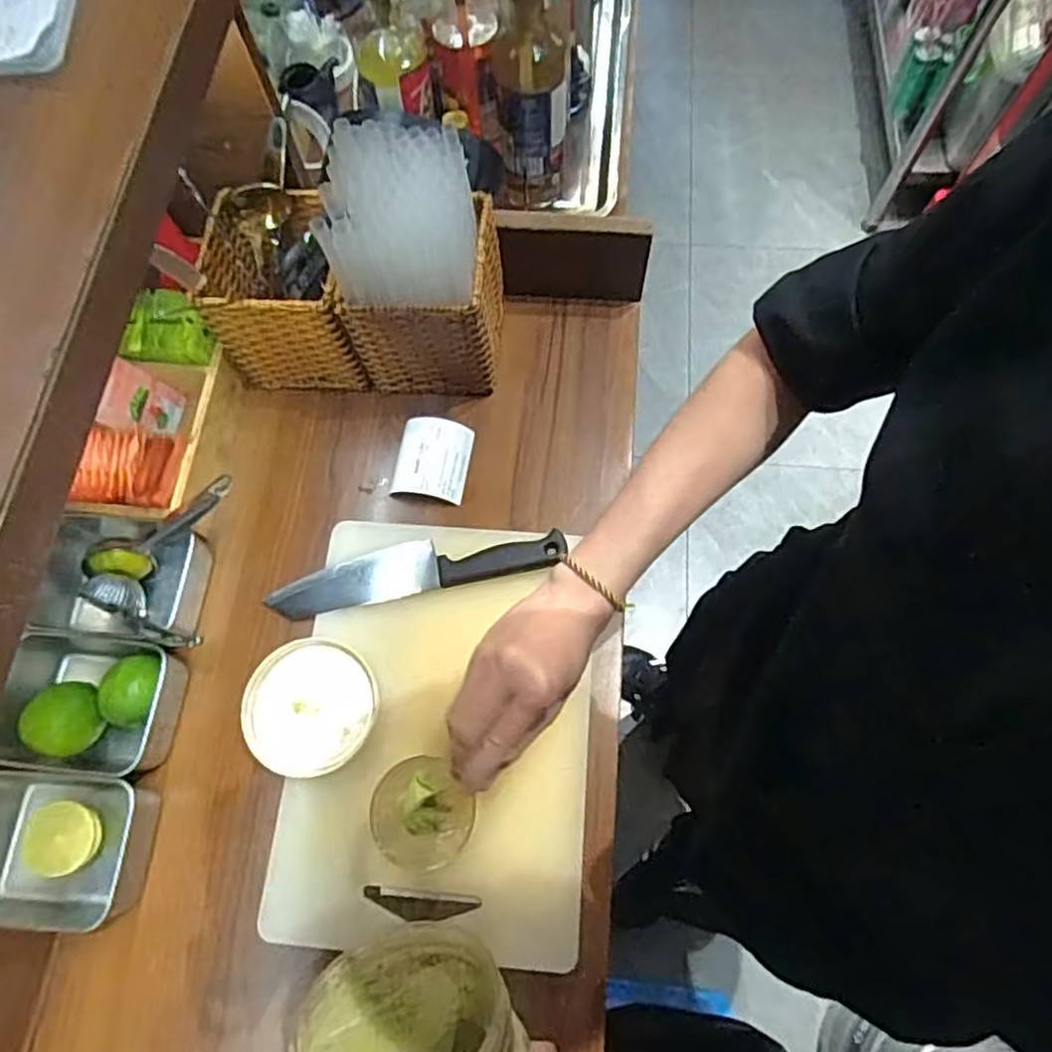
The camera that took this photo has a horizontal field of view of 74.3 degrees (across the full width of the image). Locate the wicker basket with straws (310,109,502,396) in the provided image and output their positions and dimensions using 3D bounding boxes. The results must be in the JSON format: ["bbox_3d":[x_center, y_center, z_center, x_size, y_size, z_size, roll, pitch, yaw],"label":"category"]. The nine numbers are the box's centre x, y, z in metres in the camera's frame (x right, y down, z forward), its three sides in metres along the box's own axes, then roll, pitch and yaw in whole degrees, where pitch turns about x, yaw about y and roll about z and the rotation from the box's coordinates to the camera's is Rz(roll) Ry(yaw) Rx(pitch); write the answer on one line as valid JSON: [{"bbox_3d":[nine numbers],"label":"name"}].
[{"bbox_3d":[-0.093,-0.225,0.625,0.131,0.223,0.117,1,70,2],"label":"wicker basket with straws"}]

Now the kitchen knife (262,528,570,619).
[{"bbox_3d":[-0.101,0.038,0.632,0.267,0.025,0.049,-11,70,-2],"label":"kitchen knife"}]

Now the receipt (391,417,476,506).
[{"bbox_3d":[-0.089,-0.067,0.678,0.065,0.022,0.080,8,71,5],"label":"receipt"}]

